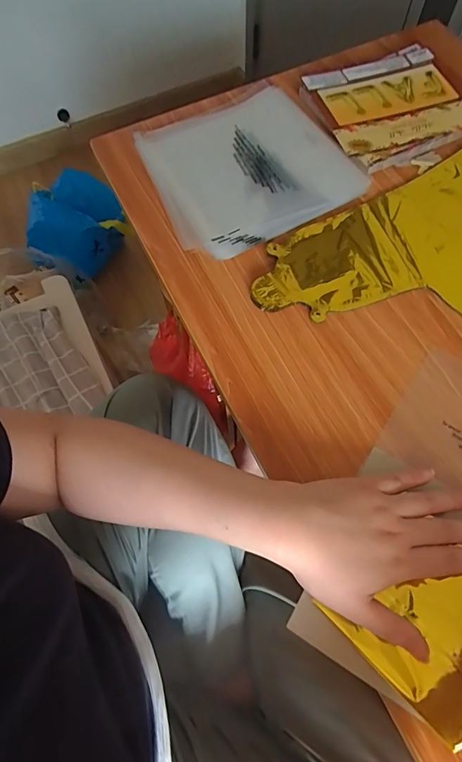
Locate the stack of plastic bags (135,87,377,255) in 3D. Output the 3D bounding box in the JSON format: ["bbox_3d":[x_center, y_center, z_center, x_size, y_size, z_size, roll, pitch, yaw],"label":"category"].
[{"bbox_3d":[0.011,-0.262,0.489,0.217,0.023,0.223,-27,70,-9],"label":"stack of plastic bags"}]

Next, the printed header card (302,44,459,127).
[{"bbox_3d":[0.197,-0.384,0.523,0.175,0.008,0.103,-21,69,-6],"label":"printed header card"}]

